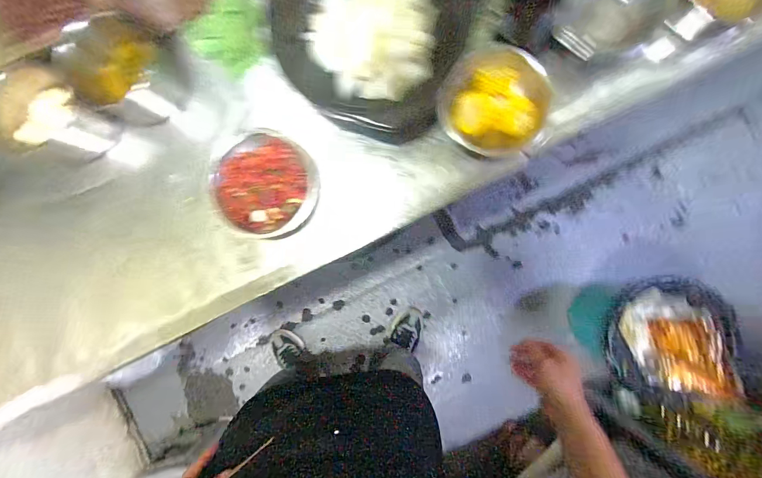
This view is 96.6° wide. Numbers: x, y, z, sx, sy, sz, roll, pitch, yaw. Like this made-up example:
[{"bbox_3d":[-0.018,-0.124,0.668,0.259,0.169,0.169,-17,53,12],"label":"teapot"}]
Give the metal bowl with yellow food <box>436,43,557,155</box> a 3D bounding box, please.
[{"bbox_3d":[0.174,-0.208,0.529,0.163,0.064,0.156,0,89,3],"label":"metal bowl with yellow food"}]

